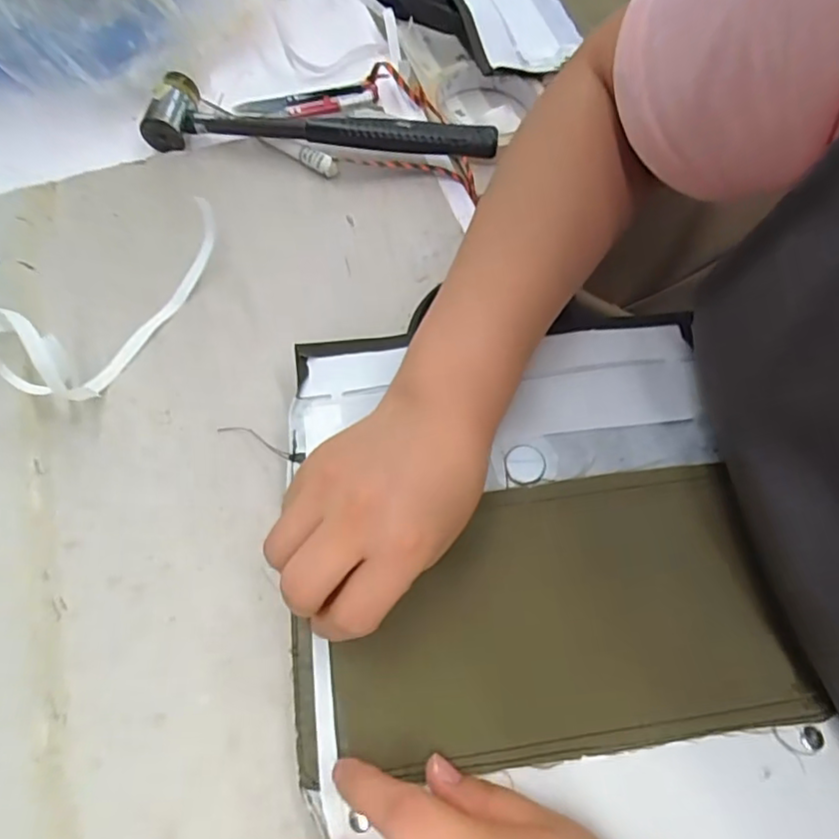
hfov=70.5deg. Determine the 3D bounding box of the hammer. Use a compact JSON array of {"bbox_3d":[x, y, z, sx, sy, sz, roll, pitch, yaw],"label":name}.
[{"bbox_3d":[-0.068,-0.206,0.416,0.240,0.032,0.047,6,64,4],"label":"hammer"}]

